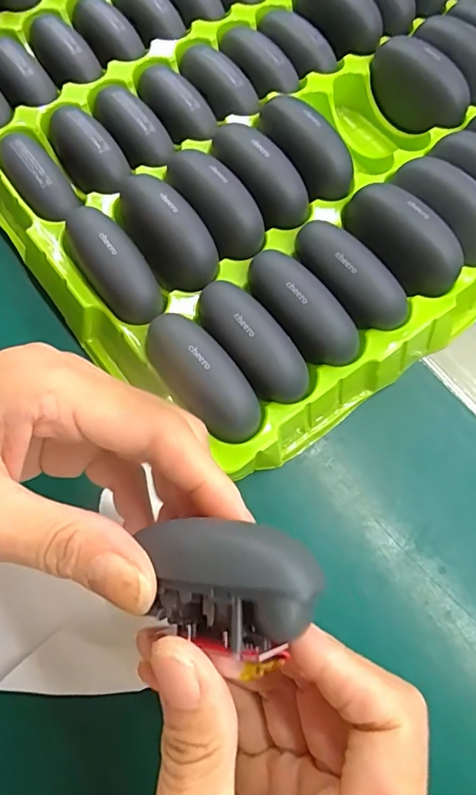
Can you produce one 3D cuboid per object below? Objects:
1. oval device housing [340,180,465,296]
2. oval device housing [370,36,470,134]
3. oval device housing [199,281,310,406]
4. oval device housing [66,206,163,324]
[{"bbox_3d":[0.083,-0.082,0.245,0.027,0.023,0.065,-34,74,-13],"label":"oval device housing"},{"bbox_3d":[0.107,-0.183,0.293,0.062,0.039,0.020,47,45,7],"label":"oval device housing"},{"bbox_3d":[0.006,-0.025,0.222,0.023,0.024,0.064,-38,87,-16],"label":"oval device housing"},{"bbox_3d":[-0.061,-0.065,0.236,0.023,0.019,0.067,-36,75,-14],"label":"oval device housing"}]

